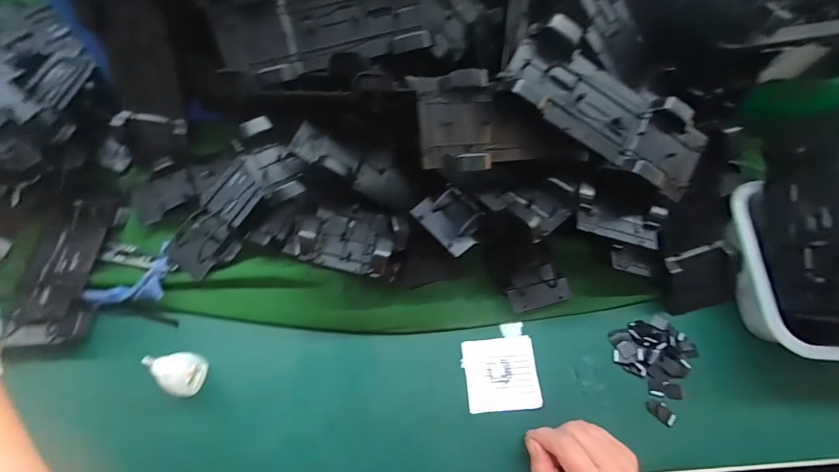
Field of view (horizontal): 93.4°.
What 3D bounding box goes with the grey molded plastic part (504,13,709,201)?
[{"bbox_3d":[0.169,-0.111,0.351,0.191,0.030,0.079,30,85,-6],"label":"grey molded plastic part"}]

